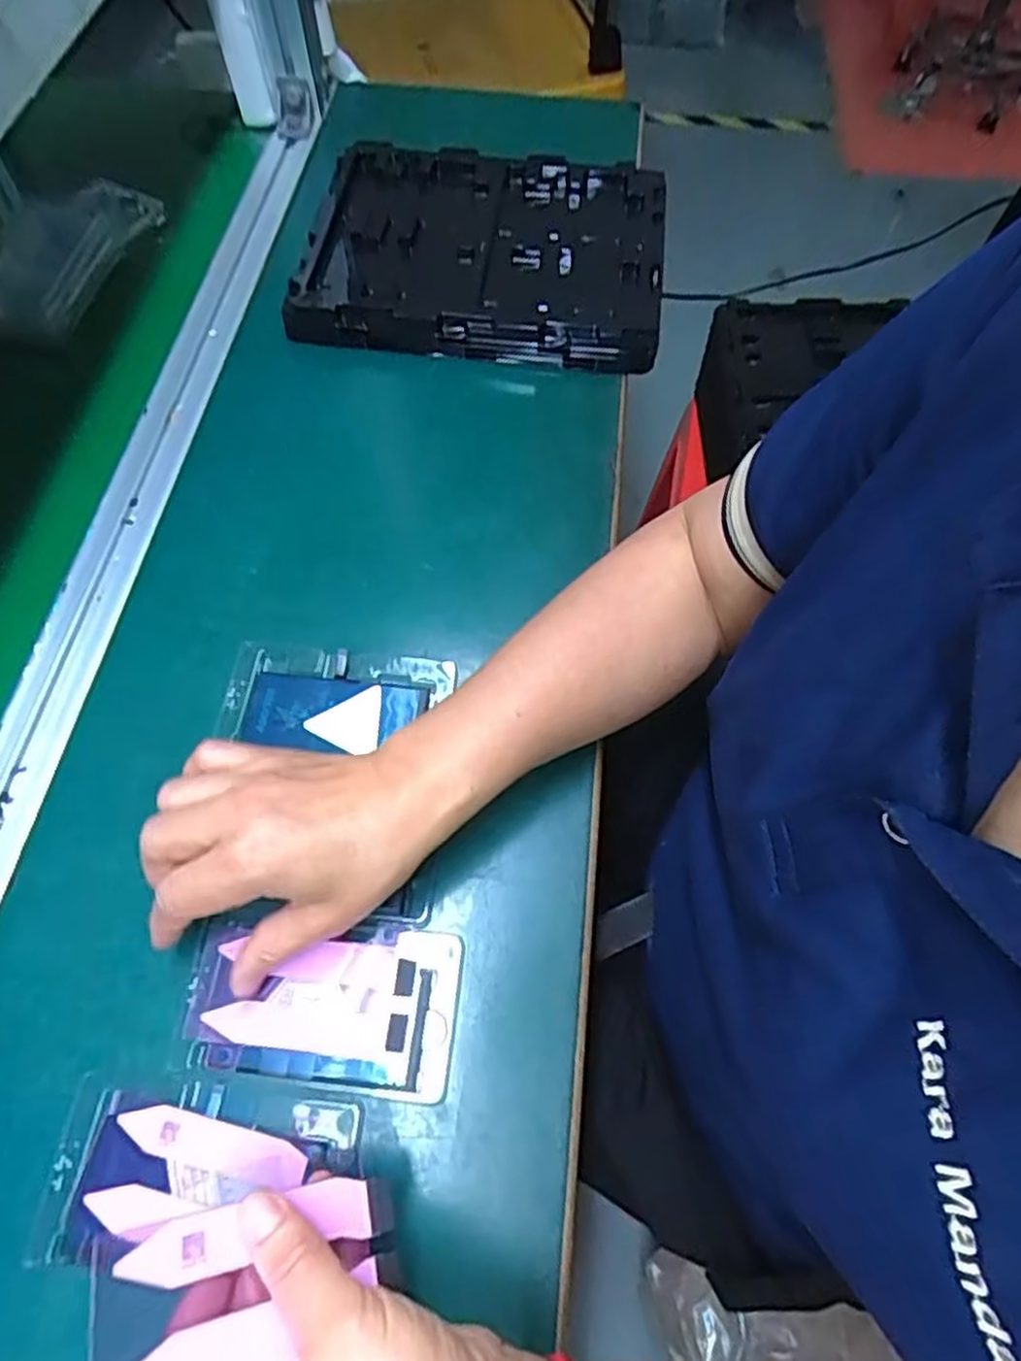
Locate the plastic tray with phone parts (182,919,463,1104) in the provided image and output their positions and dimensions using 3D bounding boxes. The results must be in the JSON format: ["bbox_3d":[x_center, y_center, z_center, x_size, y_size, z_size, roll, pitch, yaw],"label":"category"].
[{"bbox_3d":[-0.089,0.153,0.351,0.124,0.005,0.069,6,69,-1],"label":"plastic tray with phone parts"}]

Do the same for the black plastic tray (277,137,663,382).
[{"bbox_3d":[-0.020,-0.344,0.596,0.274,0.041,0.215,6,63,2],"label":"black plastic tray"}]

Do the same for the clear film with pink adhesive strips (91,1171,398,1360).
[{"bbox_3d":[-0.086,0.205,0.254,0.099,0.004,0.047,6,49,-33],"label":"clear film with pink adhesive strips"}]

